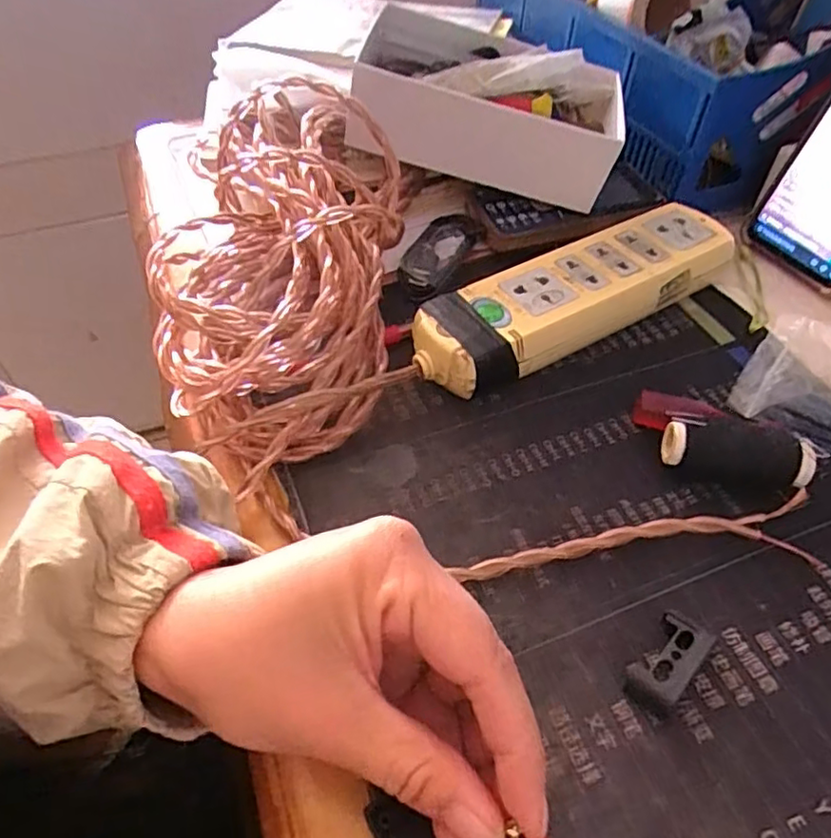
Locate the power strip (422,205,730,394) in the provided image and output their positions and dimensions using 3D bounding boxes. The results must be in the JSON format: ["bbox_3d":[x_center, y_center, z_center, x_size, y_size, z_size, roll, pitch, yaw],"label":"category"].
[{"bbox_3d":[0.092,-0.071,0.364,0.208,0.038,0.053,-25,55,-21],"label":"power strip"}]

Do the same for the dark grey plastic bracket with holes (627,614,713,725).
[{"bbox_3d":[0.096,0.095,0.240,0.019,0.013,0.038,35,58,25],"label":"dark grey plastic bracket with holes"}]

